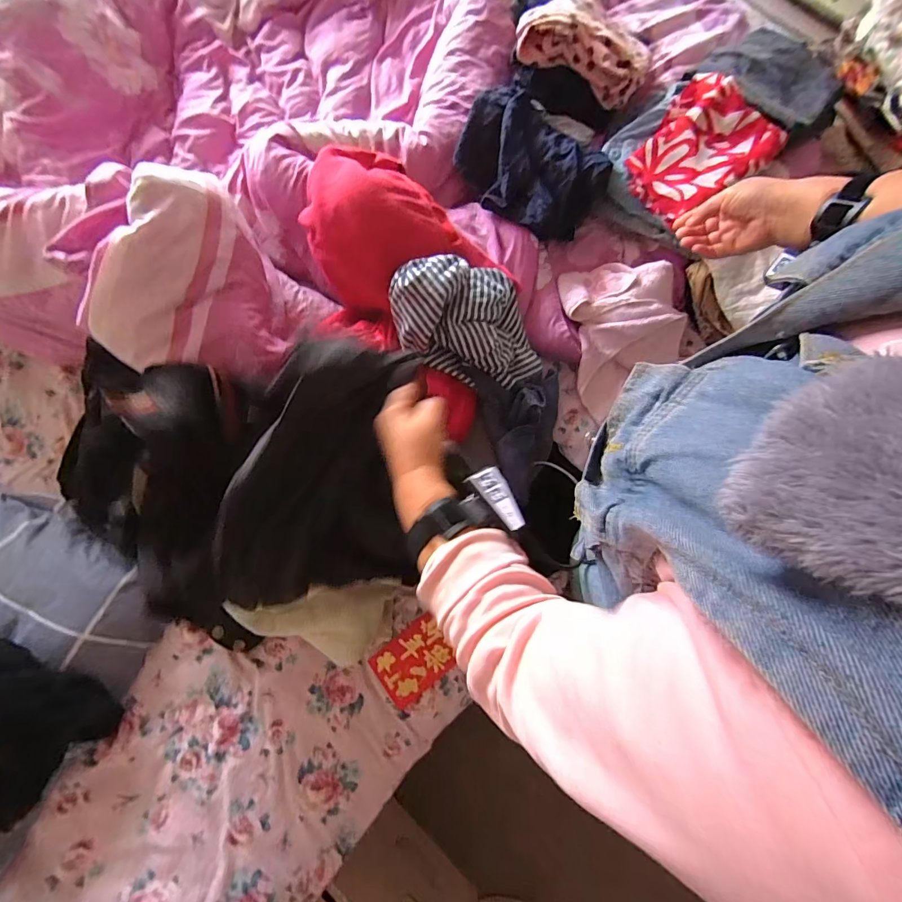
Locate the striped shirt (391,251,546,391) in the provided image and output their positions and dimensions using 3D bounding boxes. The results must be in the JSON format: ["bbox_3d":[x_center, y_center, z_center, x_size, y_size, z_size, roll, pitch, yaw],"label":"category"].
[{"bbox_3d":[0.028,-0.186,0.630,0.206,0.127,0.182,-16,78,-5],"label":"striped shirt"}]

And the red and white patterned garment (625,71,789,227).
[{"bbox_3d":[0.406,-0.480,0.701,0.181,0.048,0.240,39,79,7],"label":"red and white patterned garment"}]

